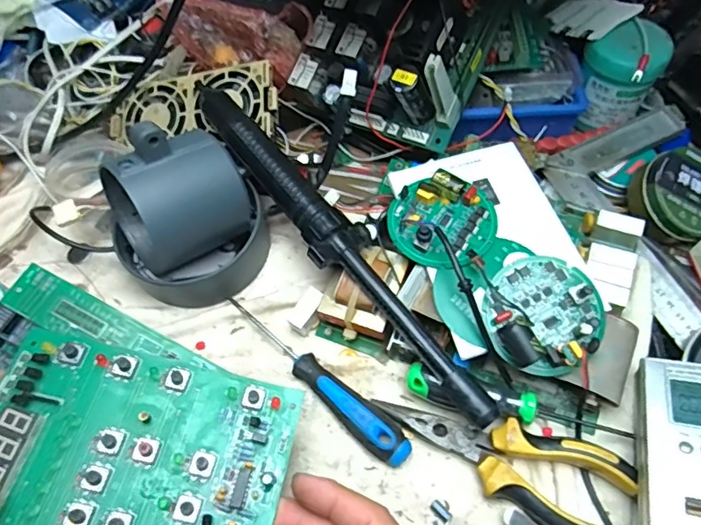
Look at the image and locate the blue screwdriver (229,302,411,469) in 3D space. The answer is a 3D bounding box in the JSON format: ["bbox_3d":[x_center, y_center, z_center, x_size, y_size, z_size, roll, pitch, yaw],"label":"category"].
[{"bbox_3d":[-0.024,0.075,0.353,0.154,0.015,0.023,37,68,20],"label":"blue screwdriver"}]

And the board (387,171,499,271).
[{"bbox_3d":[0.060,-0.028,0.352,0.069,0.021,0.060,19,63,12],"label":"board"}]

